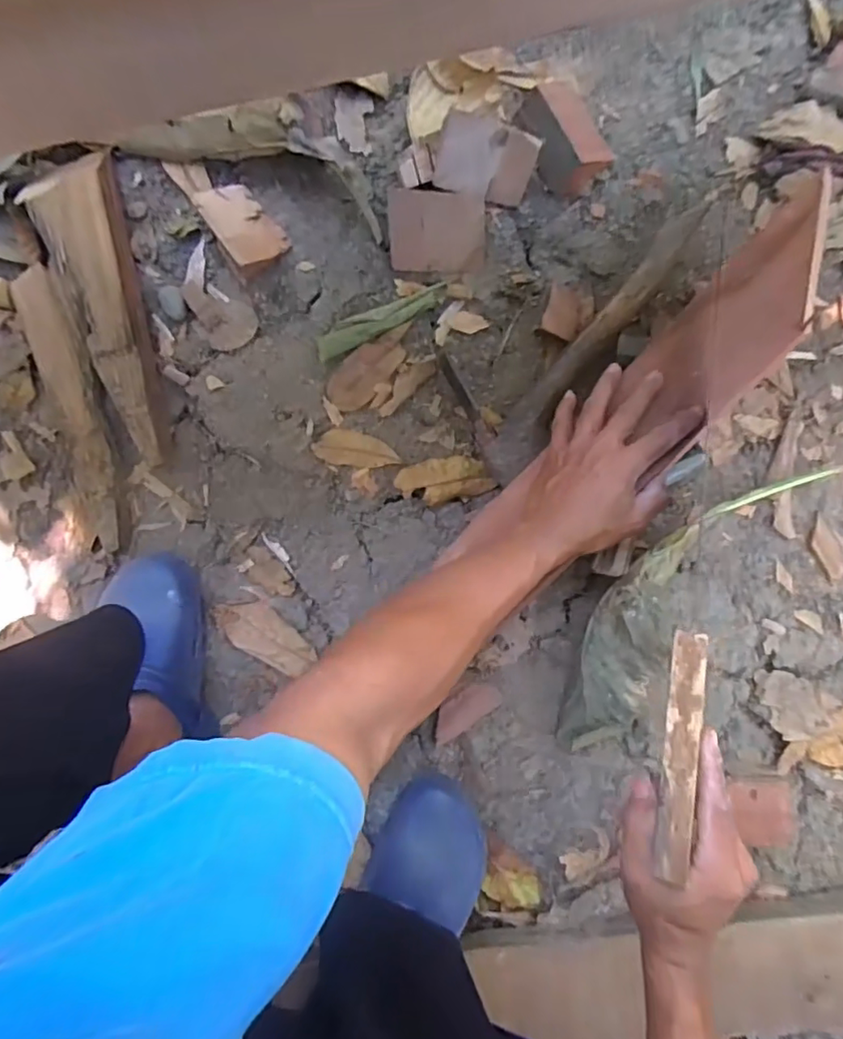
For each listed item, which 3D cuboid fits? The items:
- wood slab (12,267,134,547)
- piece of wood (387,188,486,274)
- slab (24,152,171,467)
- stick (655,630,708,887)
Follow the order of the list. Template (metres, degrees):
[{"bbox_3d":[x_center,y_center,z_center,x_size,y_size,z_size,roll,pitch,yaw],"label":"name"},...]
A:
[{"bbox_3d":[-0.378,-0.118,0.614,0.068,0.024,0.311,-14,88,5],"label":"wood slab"},{"bbox_3d":[0.016,-0.295,0.582,0.098,0.011,0.074,2,125,1],"label":"piece of wood"},{"bbox_3d":[-0.341,-0.218,0.609,0.090,0.049,0.331,-12,89,5],"label":"slab"},{"bbox_3d":[0.169,0.148,0.367,0.021,0.012,0.146,11,75,5],"label":"stick"}]

